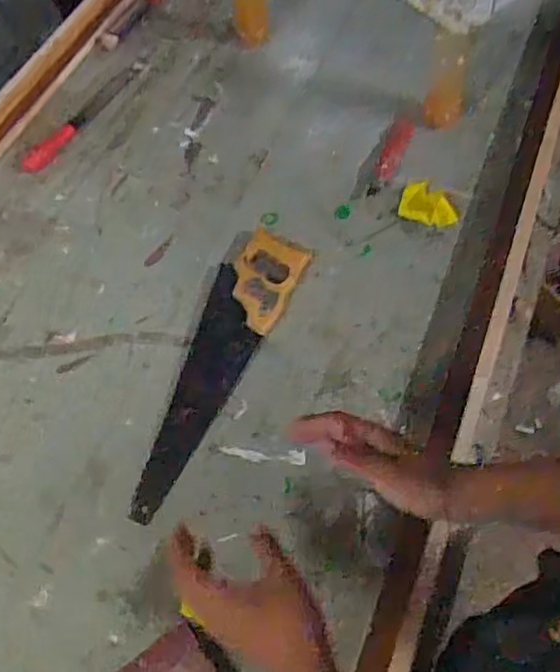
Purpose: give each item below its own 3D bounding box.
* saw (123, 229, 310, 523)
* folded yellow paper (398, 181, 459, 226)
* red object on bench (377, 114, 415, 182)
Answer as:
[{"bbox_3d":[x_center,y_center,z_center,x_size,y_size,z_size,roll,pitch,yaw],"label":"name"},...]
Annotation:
[{"bbox_3d":[-0.088,0.027,0.834,0.093,0.034,0.409,22,62,18],"label":"saw"},{"bbox_3d":[0.215,-0.188,0.946,0.087,0.012,0.067,26,63,20],"label":"folded yellow paper"},{"bbox_3d":[0.173,-0.278,0.999,0.033,0.027,0.105,18,76,16],"label":"red object on bench"}]

